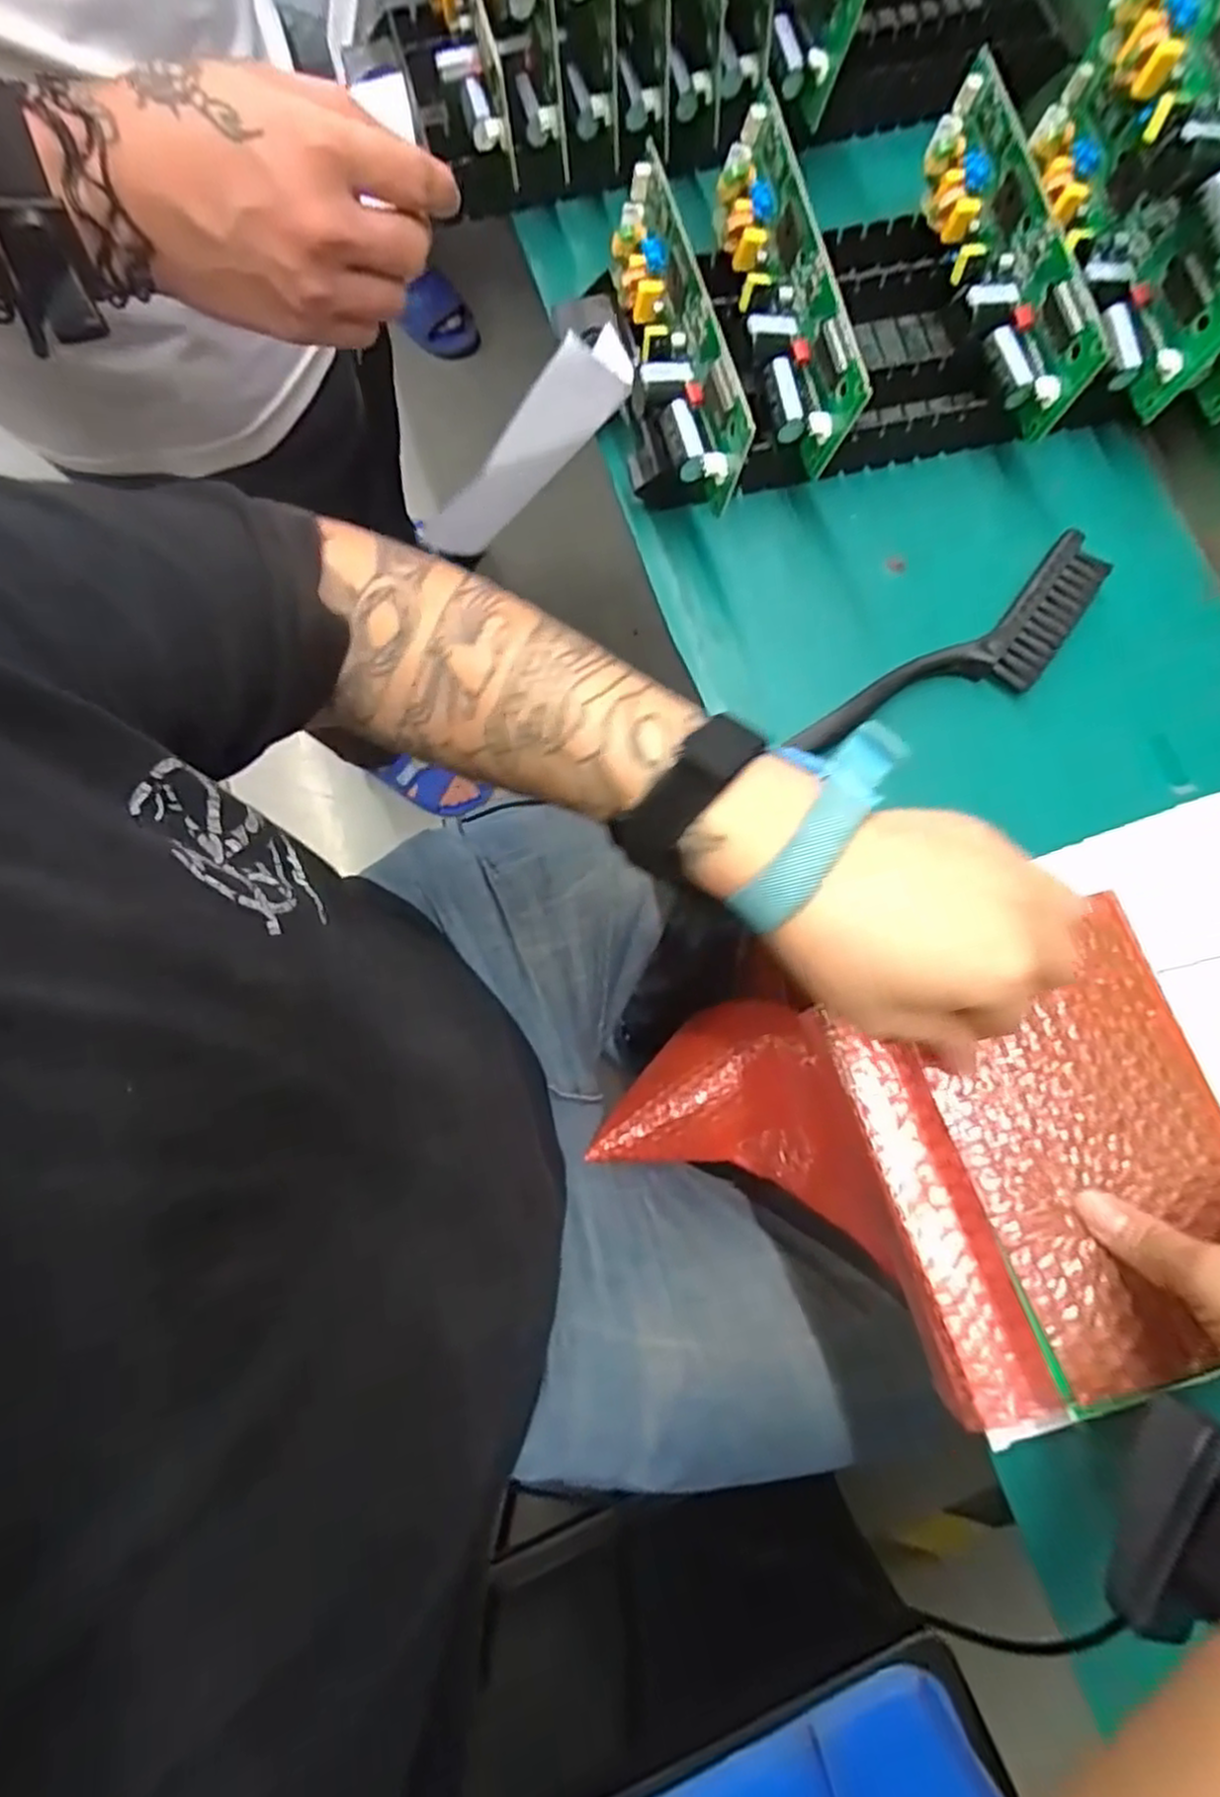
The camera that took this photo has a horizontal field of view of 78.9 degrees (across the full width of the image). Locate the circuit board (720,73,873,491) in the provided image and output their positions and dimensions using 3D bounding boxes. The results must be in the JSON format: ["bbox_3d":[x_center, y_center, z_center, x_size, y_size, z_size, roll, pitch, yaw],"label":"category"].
[{"bbox_3d":[0.088,-0.318,0.393,0.035,0.056,0.177,-12,78,-4],"label":"circuit board"}]

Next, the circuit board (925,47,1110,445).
[{"bbox_3d":[0.206,-0.341,0.396,0.039,0.052,0.184,-8,77,-3],"label":"circuit board"}]

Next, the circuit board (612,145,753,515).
[{"bbox_3d":[0.029,-0.292,0.380,0.035,0.051,0.184,-13,78,-4],"label":"circuit board"}]

